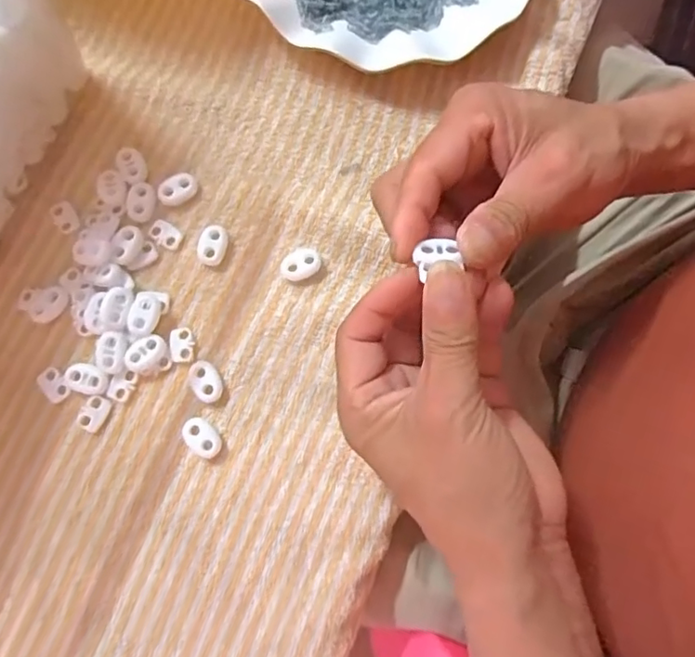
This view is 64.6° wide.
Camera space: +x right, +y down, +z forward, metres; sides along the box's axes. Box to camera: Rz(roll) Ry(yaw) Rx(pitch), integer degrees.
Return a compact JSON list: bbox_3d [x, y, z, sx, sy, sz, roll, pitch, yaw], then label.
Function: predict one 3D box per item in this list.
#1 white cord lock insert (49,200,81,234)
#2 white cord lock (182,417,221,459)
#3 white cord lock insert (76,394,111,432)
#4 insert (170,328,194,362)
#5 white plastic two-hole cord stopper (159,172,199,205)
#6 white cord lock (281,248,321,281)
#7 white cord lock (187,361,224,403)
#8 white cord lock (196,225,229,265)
[{"bbox_3d":[-0.157,-0.062,0.305,0.012,0.004,0.016,-34,81,-7],"label":"white cord lock insert"},{"bbox_3d":[-0.075,0.057,0.285,0.014,0.005,0.023,-43,83,-8],"label":"white cord lock"},{"bbox_3d":[-0.132,0.044,0.285,0.013,0.004,0.018,24,79,4],"label":"white cord lock insert"},{"bbox_3d":[-0.089,0.008,0.293,0.012,0.004,0.019,-8,79,-3],"label":"insert"},{"bbox_3d":[-0.096,-0.078,0.309,0.022,0.006,0.016,-34,81,-7],"label":"white plastic two-hole cord stopper"},{"bbox_3d":[-0.026,-0.035,0.303,0.022,0.006,0.016,-21,80,-5],"label":"white cord lock"},{"bbox_3d":[-0.075,0.028,0.289,0.016,0.006,0.022,-33,81,-7],"label":"white cord lock"},{"bbox_3d":[-0.075,-0.046,0.303,0.016,0.008,0.022,6,79,0],"label":"white cord lock"}]

